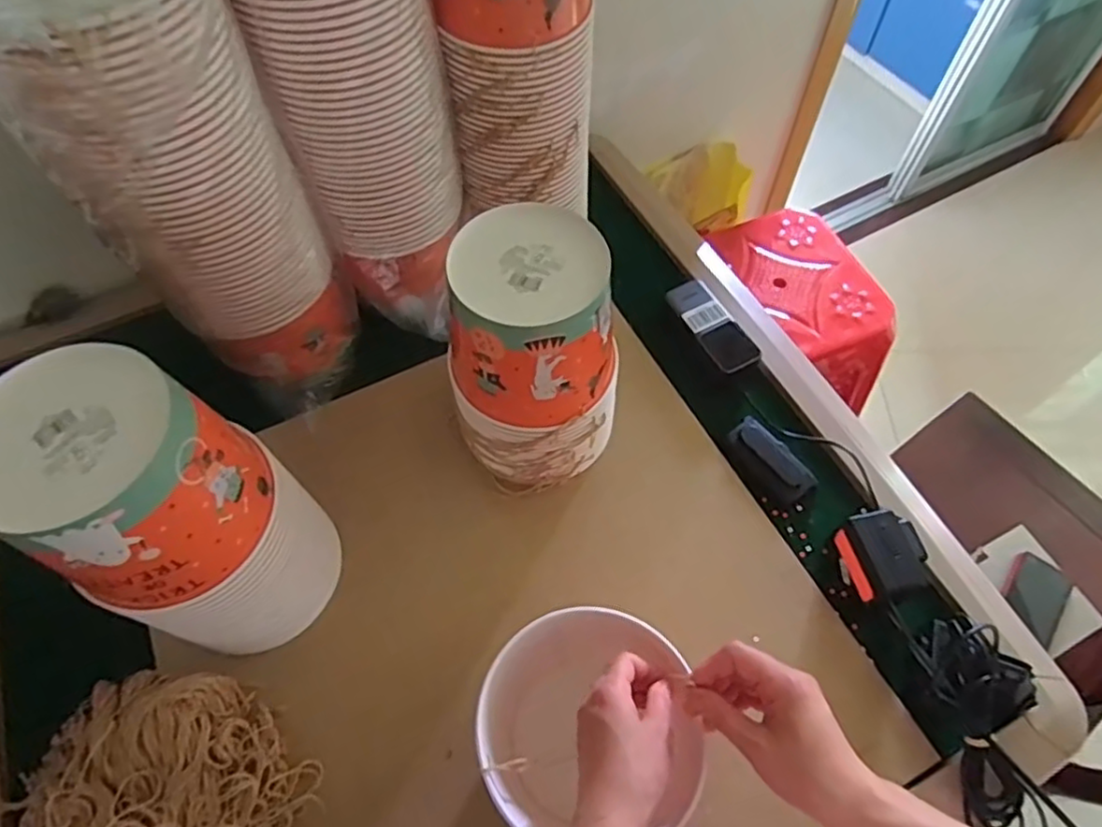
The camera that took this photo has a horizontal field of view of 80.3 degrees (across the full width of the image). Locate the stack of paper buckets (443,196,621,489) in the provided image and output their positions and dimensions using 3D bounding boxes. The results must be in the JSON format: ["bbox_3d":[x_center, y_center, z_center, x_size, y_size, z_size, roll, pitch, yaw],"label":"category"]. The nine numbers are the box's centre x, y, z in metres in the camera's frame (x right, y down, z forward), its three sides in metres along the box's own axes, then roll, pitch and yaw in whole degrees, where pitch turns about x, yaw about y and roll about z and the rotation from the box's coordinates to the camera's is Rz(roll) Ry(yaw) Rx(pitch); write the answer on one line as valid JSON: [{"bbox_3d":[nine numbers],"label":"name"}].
[{"bbox_3d":[-0.015,-0.049,0.613,0.150,0.236,0.150,-8,60,-4],"label":"stack of paper buckets"}]

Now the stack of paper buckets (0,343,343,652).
[{"bbox_3d":[-0.282,0.089,0.511,0.146,0.287,0.142,18,61,11],"label":"stack of paper buckets"}]

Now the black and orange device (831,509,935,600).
[{"bbox_3d":[0.307,0.135,0.609,0.054,0.066,0.076,-10,60,-5],"label":"black and orange device"}]

